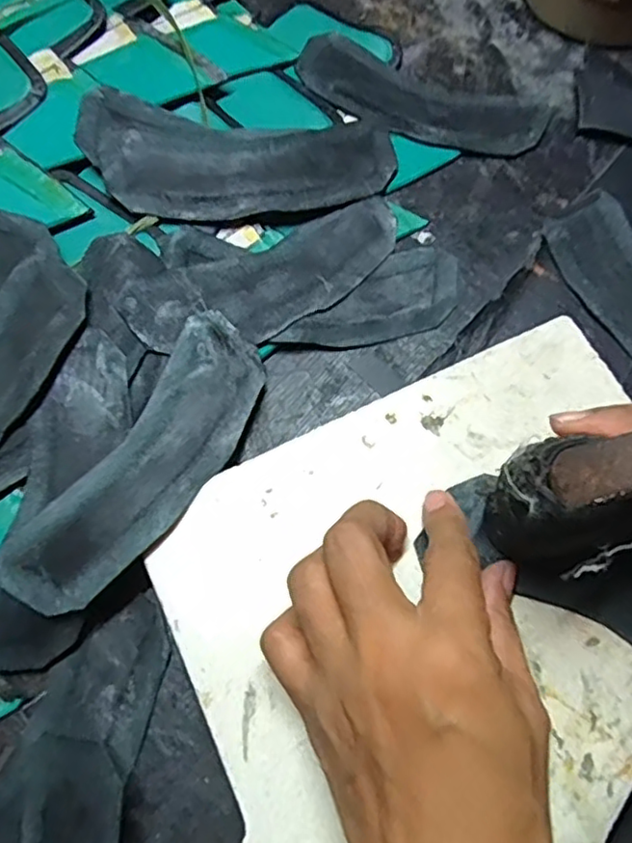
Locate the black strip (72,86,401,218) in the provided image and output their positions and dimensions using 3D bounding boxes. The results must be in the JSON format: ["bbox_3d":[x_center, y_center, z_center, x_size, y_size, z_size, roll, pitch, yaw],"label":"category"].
[{"bbox_3d":[-0.041,-0.137,0.333,0.161,0.025,0.072,-2,69,-1],"label":"black strip"}]

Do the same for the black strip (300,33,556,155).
[{"bbox_3d":[0.059,-0.187,0.368,0.147,0.007,0.055,21,71,8],"label":"black strip"}]

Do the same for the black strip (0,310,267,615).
[{"bbox_3d":[-0.073,0.018,0.280,0.054,0.022,0.147,32,72,11],"label":"black strip"}]

